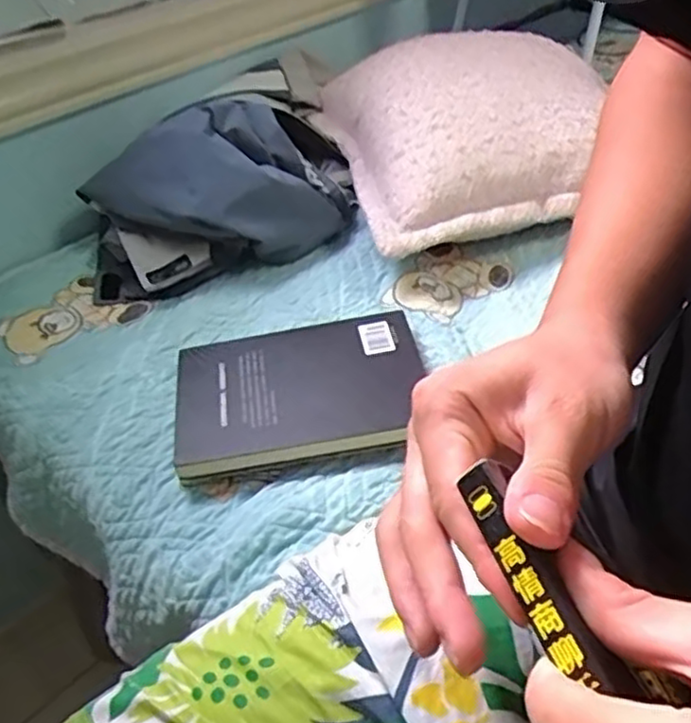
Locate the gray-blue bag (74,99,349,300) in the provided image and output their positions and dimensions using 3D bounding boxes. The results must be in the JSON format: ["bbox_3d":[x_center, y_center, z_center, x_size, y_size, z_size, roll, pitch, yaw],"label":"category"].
[{"bbox_3d":[-0.136,-0.186,0.765,0.307,0.138,0.189,-13,40,-9],"label":"gray-blue bag"}]

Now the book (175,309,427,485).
[{"bbox_3d":[-0.037,0.026,0.592,0.199,0.032,0.145,-8,40,-3],"label":"book"}]

